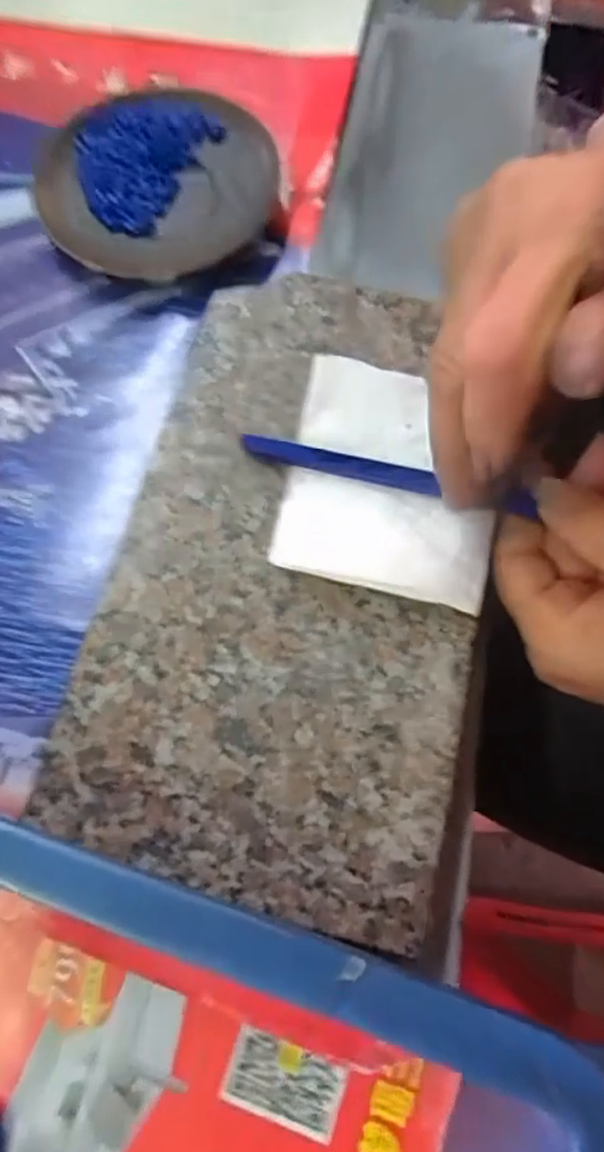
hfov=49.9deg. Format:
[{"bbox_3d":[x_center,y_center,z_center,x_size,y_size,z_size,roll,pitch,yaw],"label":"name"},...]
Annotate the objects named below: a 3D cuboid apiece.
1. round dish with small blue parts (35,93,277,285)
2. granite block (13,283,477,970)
[{"bbox_3d":[-0.070,-0.190,0.314,0.111,0.018,0.100,-33,74,-11],"label":"round dish with small blue parts"},{"bbox_3d":[0.001,-0.006,0.249,0.128,0.025,0.235,13,71,4],"label":"granite block"}]

